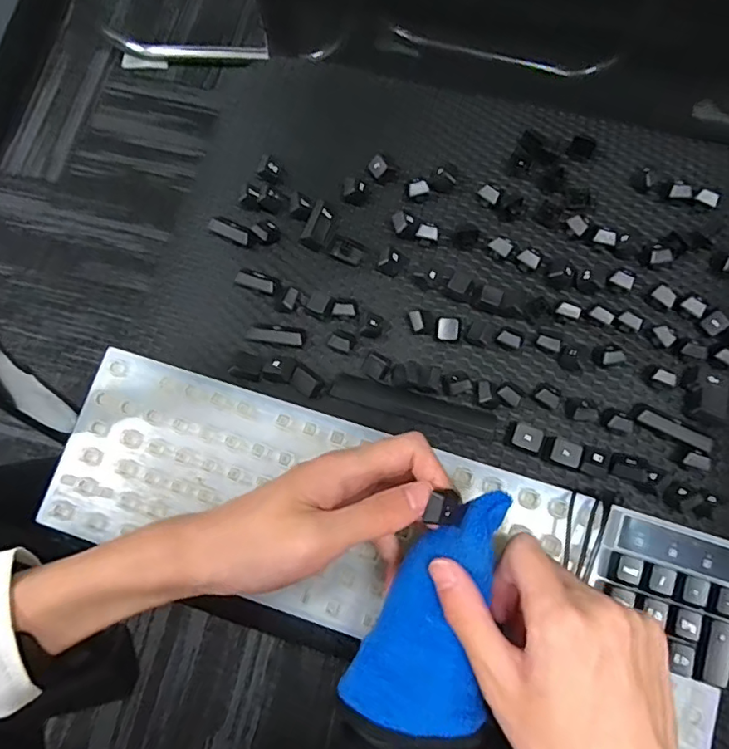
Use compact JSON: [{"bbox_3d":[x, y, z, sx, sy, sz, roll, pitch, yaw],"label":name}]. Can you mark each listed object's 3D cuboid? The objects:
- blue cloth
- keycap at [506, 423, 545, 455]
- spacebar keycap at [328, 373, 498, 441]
[{"bbox_3d":[0.042,0.126,0.276,0.066,0.022,0.138,23,94,7],"label":"blue cloth"},{"bbox_3d":[0.108,0.043,0.356,0.021,0.012,0.017,20,79,6],"label":"keycap"},{"bbox_3d":[0.035,0.021,0.367,0.114,0.013,0.019,14,78,5],"label":"spacebar keycap"}]

